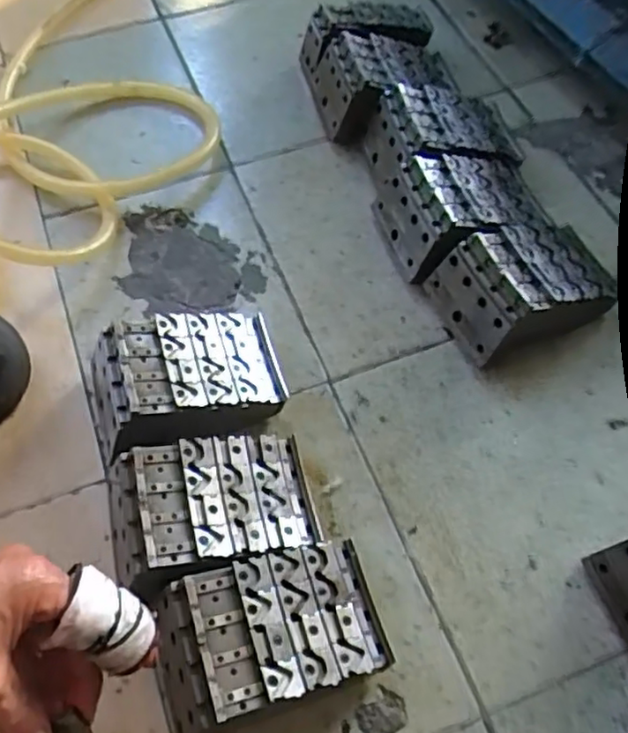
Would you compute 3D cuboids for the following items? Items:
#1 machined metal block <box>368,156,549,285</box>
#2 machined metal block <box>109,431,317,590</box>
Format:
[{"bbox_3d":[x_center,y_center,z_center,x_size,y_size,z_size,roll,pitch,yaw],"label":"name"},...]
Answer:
[{"bbox_3d":[0.128,-0.136,0.565,0.135,0.061,0.097,-20,62,-11],"label":"machined metal block"},{"bbox_3d":[-0.068,0.089,0.435,0.129,0.063,0.086,-13,61,-7],"label":"machined metal block"}]

